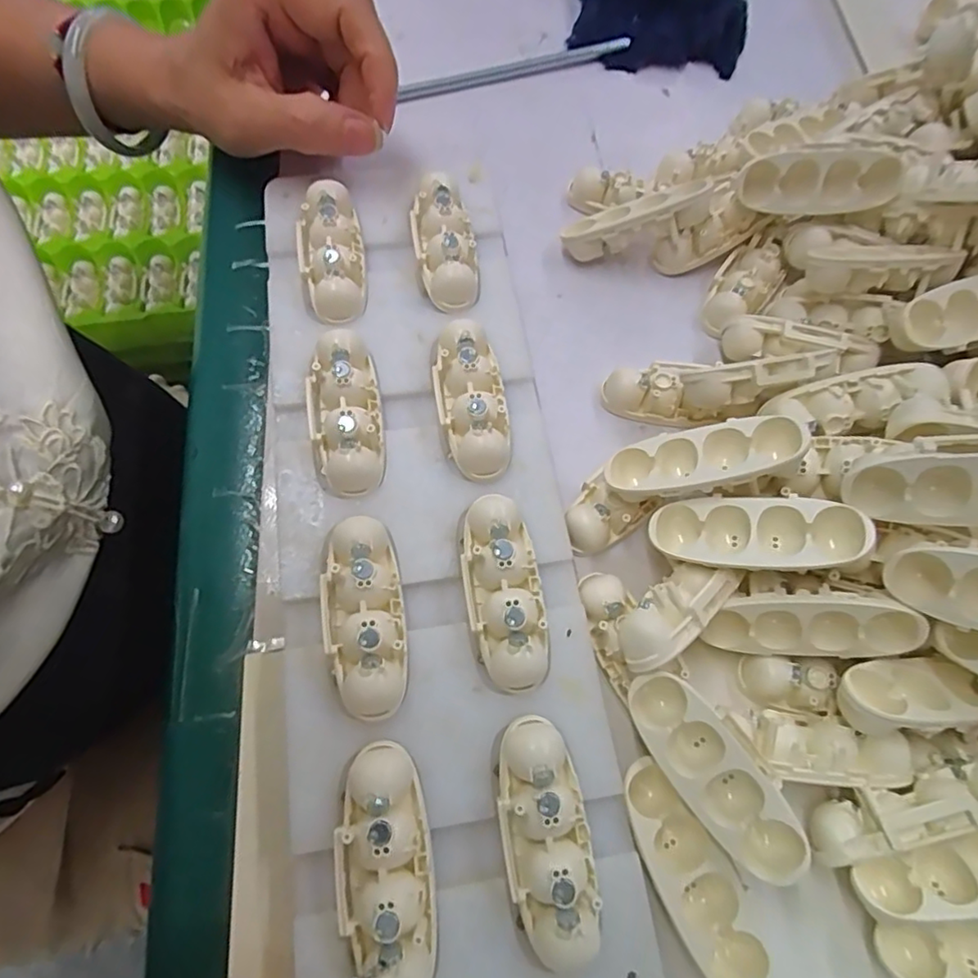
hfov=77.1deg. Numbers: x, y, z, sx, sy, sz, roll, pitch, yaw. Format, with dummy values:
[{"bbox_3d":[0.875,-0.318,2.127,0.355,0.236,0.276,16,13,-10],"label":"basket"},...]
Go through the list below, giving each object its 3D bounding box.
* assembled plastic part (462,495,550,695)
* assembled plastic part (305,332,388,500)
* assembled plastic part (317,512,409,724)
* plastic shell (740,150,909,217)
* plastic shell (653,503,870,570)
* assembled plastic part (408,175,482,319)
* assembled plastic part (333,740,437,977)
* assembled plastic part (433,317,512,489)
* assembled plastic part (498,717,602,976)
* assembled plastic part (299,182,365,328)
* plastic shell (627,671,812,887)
[{"bbox_3d":[0.005,0.033,0.199,0.024,0.016,0.061,-8,69,-5],"label":"assembled plastic part"},{"bbox_3d":[-0.051,-0.028,0.220,0.024,0.015,0.060,-9,69,-5],"label":"assembled plastic part"},{"bbox_3d":[-0.040,0.040,0.194,0.024,0.016,0.060,-11,69,-6],"label":"assembled plastic part"},{"bbox_3d":[0.138,-0.127,0.254,0.062,0.020,0.016,0,68,-2],"label":"plastic shell"},{"bbox_3d":[0.087,0.016,0.201,0.064,0.013,0.021,-1,66,26],"label":"plastic shell"},{"bbox_3d":[-0.019,-0.100,0.250,0.022,0.016,0.056,-12,69,-6],"label":"assembled plastic part"},{"bbox_3d":[-0.029,0.105,0.170,0.025,0.016,0.062,-9,69,-5],"label":"assembled plastic part"},{"bbox_3d":[-0.007,-0.033,0.225,0.023,0.015,0.060,-10,69,-5],"label":"assembled plastic part"},{"bbox_3d":[0.017,0.100,0.174,0.023,0.016,0.064,-8,69,-5],"label":"assembled plastic part"},{"bbox_3d":[-0.063,-0.094,0.245,0.024,0.016,0.059,-10,69,-6],"label":"assembled plastic part"},{"bbox_3d":[0.067,0.085,0.181,0.022,0.015,0.066,-34,73,-14],"label":"plastic shell"}]

